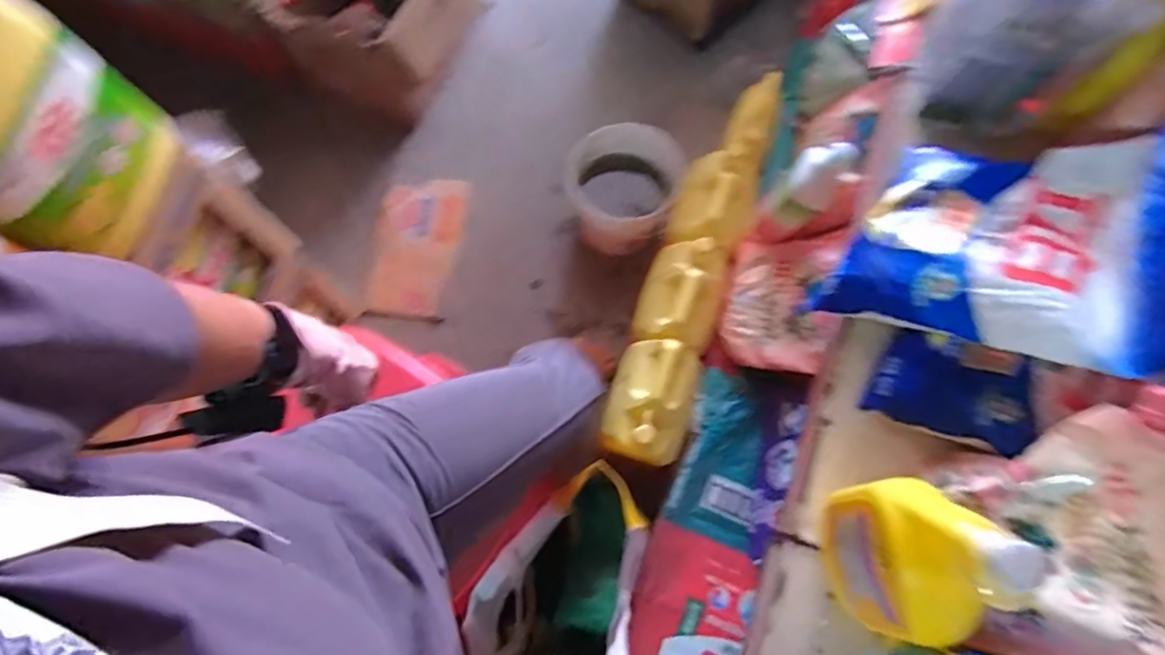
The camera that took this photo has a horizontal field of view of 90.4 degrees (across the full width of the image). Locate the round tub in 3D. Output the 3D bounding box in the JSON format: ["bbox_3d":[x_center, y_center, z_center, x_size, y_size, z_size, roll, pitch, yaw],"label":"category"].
[{"bbox_3d":[0.078,-0.281,1.172,0.213,0.169,0.223,0,73,-1],"label":"round tub"}]

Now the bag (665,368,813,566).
[{"bbox_3d":[0.248,0.199,0.930,0.158,0.066,0.284,18,74,5],"label":"bag"}]

